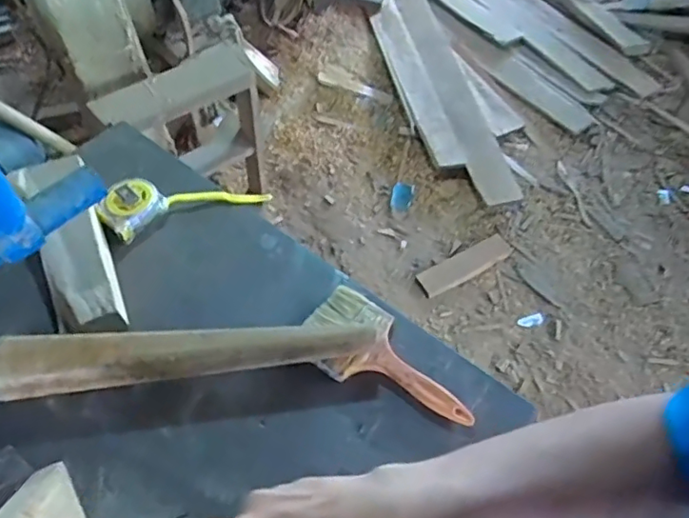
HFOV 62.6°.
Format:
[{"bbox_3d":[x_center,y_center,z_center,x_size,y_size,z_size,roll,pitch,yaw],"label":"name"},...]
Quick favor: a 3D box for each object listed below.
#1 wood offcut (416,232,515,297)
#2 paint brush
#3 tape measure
[{"bbox_3d":[0.349,0.014,1.615,0.302,0.016,0.087,-27,58,-19],"label":"wood offcut"},{"bbox_3d":[0.041,0.097,0.554,0.189,0.030,0.089,35,61,22],"label":"paint brush"},{"bbox_3d":[-0.196,-0.077,0.690,0.192,0.038,0.073,-20,56,-15],"label":"tape measure"}]

